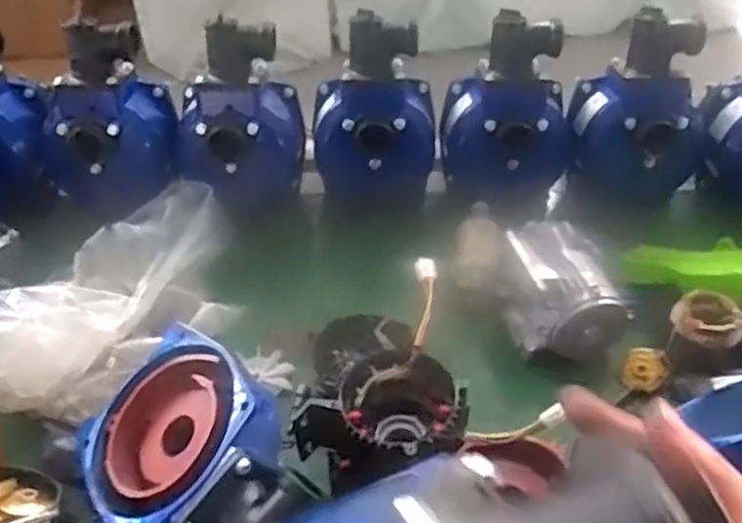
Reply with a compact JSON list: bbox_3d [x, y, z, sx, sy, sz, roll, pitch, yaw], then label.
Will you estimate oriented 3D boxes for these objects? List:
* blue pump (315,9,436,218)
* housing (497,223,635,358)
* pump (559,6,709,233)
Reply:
[{"bbox_3d":[0.004,-0.211,1.166,0.198,0.308,0.113,0,44,1],"label":"blue pump"},{"bbox_3d":[0.263,0.038,1.022,0.135,0.124,0.170,-11,44,-10],"label":"housing"},{"bbox_3d":[0.412,-0.206,1.139,0.202,0.270,0.191,9,45,10],"label":"pump"}]

